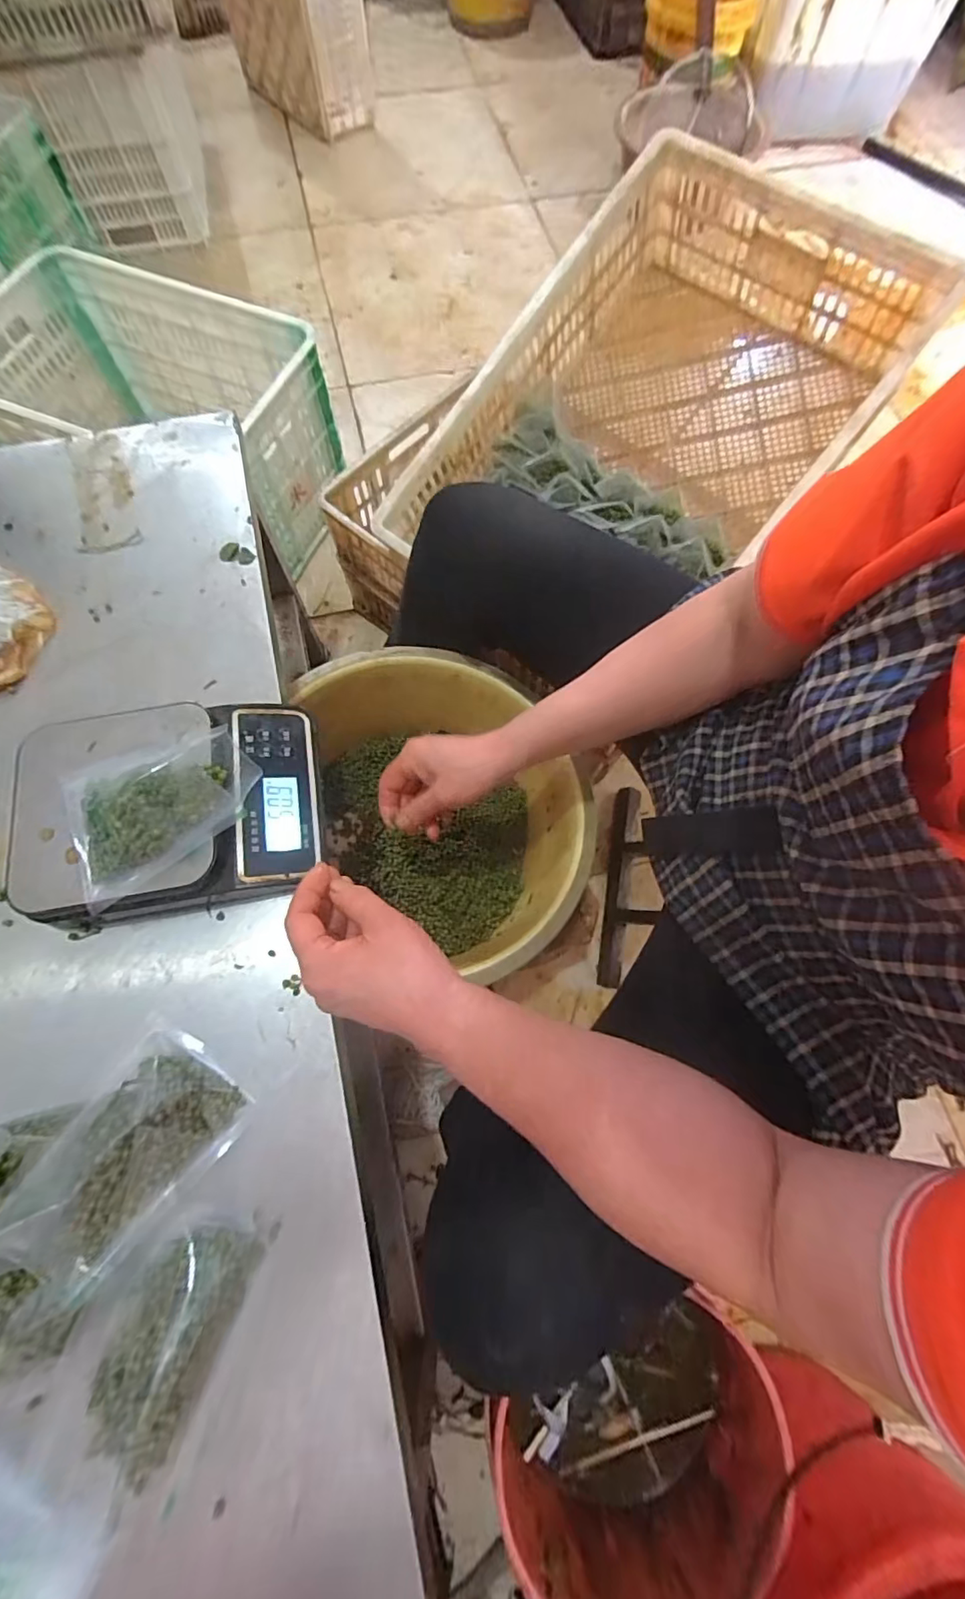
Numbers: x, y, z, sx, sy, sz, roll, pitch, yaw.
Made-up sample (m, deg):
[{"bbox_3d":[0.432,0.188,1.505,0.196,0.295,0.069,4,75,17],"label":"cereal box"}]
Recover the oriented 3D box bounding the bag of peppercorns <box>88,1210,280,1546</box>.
[{"bbox_3d":[-0.189,0.325,0.311,0.063,0.029,0.144,20,72,6],"label":"bag of peppercorns"}]

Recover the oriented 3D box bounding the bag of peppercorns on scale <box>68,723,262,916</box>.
[{"bbox_3d":[-0.227,0.002,0.369,0.135,0.042,0.102,-21,73,-8],"label":"bag of peppercorns on scale"}]

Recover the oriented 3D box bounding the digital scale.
[{"bbox_3d":[-0.235,0.004,0.412,0.209,0.059,0.154,-10,72,-4],"label":"digital scale"}]

